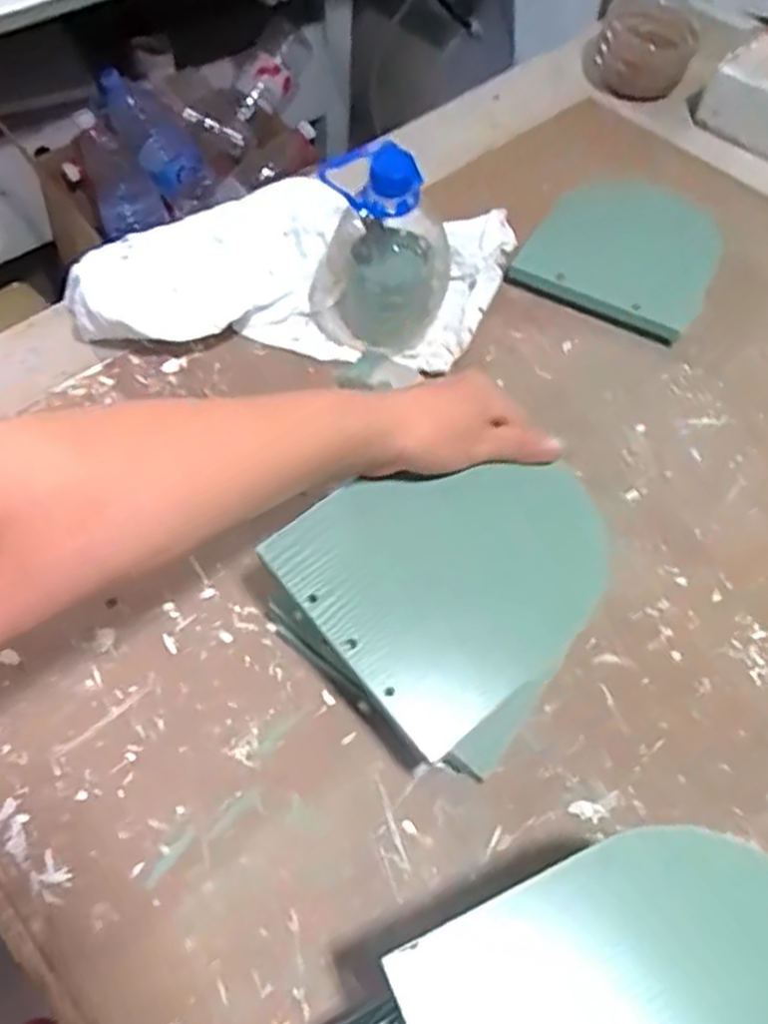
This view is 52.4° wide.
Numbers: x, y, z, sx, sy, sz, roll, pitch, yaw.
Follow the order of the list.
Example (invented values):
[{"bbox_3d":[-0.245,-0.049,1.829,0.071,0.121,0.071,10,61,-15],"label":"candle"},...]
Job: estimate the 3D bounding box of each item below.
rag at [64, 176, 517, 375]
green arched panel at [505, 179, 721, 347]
[{"bbox_3d":[-0.056,-0.191,0.616,0.262,0.051,0.293,28,59,14],"label":"rag"},{"bbox_3d":[0.194,-0.214,0.635,0.146,0.012,0.114,24,90,4],"label":"green arched panel"}]

